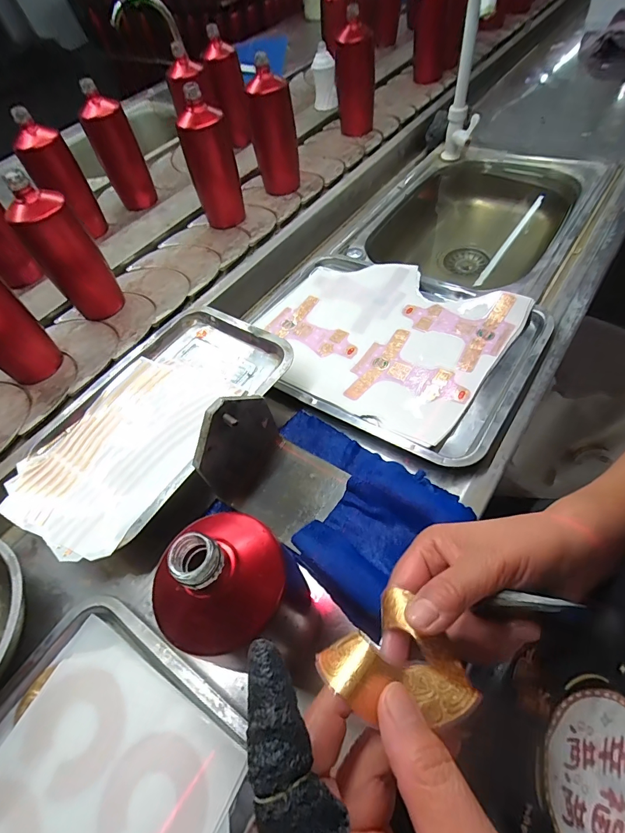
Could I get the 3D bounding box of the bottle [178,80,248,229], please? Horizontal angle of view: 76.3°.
[{"bbox_3d":[-0.172,-0.436,0.698,0.076,0.191,0.065,36,63,21],"label":"bottle"}]

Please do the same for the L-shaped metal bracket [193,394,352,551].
[{"bbox_3d":[-0.037,0.048,0.393,0.124,0.107,0.106,35,62,21],"label":"L-shaped metal bracket"}]

